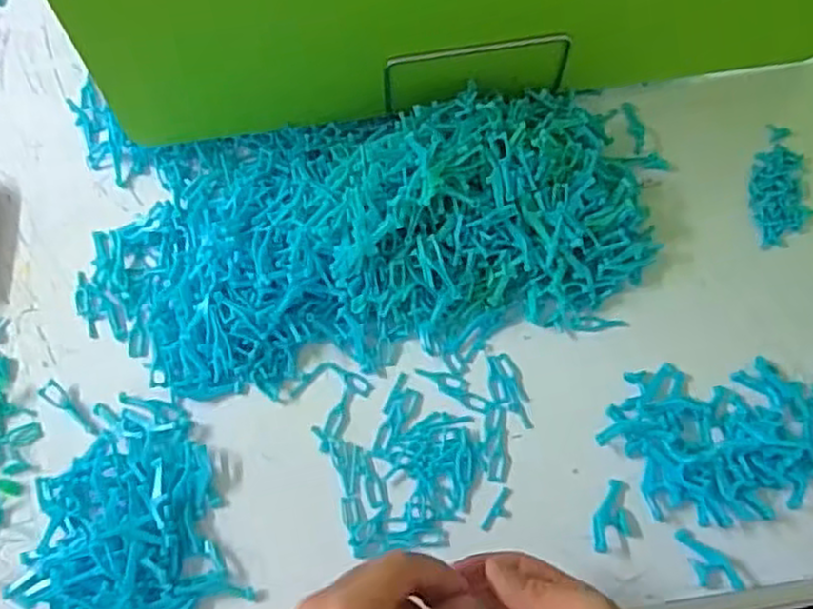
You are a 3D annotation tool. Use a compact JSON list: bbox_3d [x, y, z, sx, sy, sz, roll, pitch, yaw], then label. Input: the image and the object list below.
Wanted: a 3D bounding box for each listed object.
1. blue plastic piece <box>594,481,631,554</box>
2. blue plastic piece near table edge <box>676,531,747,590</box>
[{"bbox_3d":[0.142,0.146,0.509,0.024,0.006,0.049,6,68,5],"label":"blue plastic piece"},{"bbox_3d":[0.206,0.173,0.499,0.027,0.008,0.048,-21,68,-7],"label":"blue plastic piece near table edge"}]

